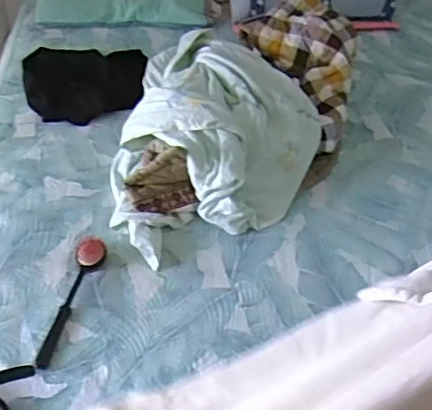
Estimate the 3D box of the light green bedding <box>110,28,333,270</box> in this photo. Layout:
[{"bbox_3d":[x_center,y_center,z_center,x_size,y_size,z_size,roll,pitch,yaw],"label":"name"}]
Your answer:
[{"bbox_3d":[-0.065,-0.213,1.618,0.646,0.238,0.630,3,44,-3],"label":"light green bedding"}]

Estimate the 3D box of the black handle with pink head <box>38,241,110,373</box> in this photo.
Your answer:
[{"bbox_3d":[-0.331,0.212,1.307,0.063,0.030,0.337,12,48,8],"label":"black handle with pink head"}]

